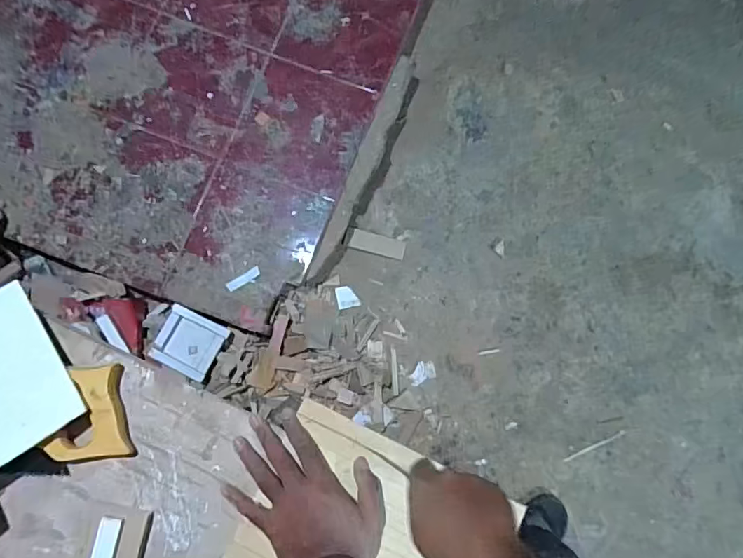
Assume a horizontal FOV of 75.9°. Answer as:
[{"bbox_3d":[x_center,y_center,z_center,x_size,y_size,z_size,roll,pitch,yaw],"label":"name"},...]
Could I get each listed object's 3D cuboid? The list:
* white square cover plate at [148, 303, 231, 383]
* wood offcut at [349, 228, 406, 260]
[{"bbox_3d":[-0.436,0.150,1.144,0.141,0.030,0.132,30,83,-12],"label":"white square cover plate"},{"bbox_3d":[0.018,-0.091,1.254,0.144,0.011,0.050,14,82,0],"label":"wood offcut"}]

